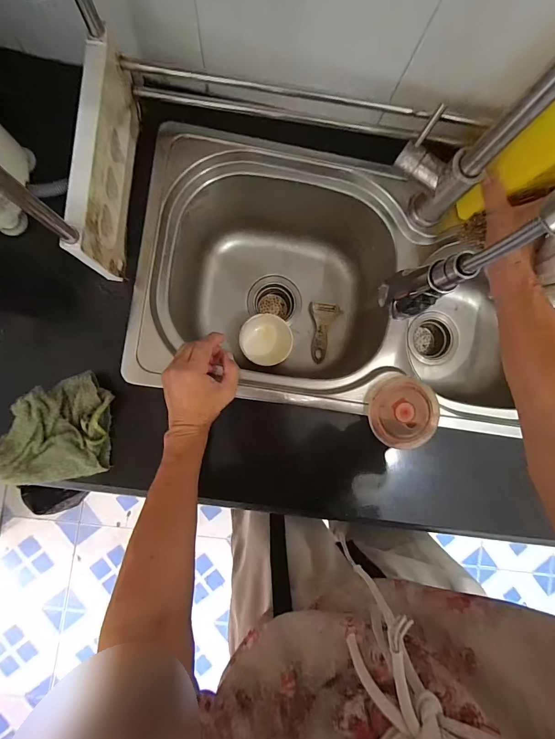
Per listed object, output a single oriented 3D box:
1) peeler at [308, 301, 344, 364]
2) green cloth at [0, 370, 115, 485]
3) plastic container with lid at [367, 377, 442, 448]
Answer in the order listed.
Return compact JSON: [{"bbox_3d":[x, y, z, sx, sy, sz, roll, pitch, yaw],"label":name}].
[{"bbox_3d":[0.099,-0.076,0.689,0.061,0.029,0.124,-1,89,-4],"label":"peeler"},{"bbox_3d":[-0.284,0.075,0.428,0.132,0.019,0.136,4,92,-27],"label":"green cloth"},{"bbox_3d":[0.180,0.060,0.498,0.103,0.038,0.099,-7,89,-4],"label":"plastic container with lid"}]

